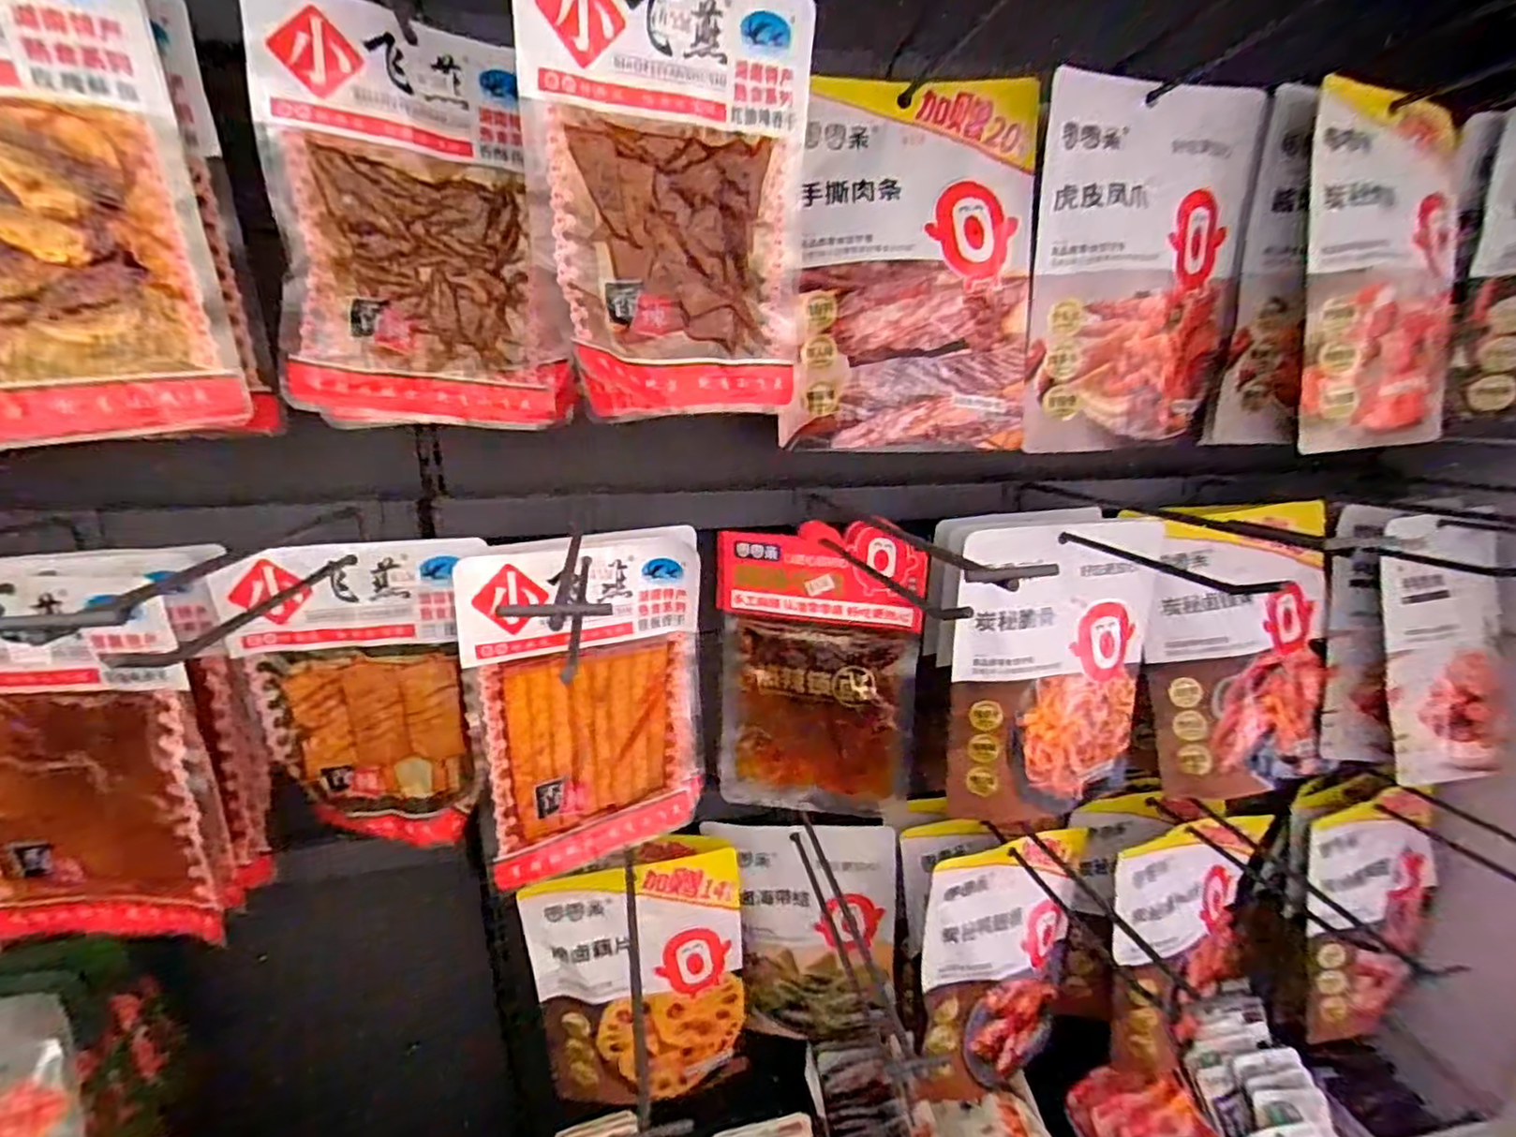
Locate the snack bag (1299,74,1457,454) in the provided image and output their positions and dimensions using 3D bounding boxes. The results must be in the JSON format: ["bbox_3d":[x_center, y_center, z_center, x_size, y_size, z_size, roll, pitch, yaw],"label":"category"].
[{"bbox_3d":[0.457,-0.209,0.483,0.156,0.232,0.026,-8,8,-18],"label":"snack bag"}]

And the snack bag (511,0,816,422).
[{"bbox_3d":[-0.038,-0.188,0.348,0.150,0.201,0.046,-7,17,-22],"label":"snack bag"}]

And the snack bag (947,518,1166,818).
[{"bbox_3d":[0.245,0.088,0.554,0.184,0.245,0.026,-4,12,-13],"label":"snack bag"}]

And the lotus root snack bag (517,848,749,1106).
[{"bbox_3d":[-0.098,0.353,0.575,0.175,0.224,0.030,-3,18,-12],"label":"lotus root snack bag"}]

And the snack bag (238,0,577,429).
[{"bbox_3d":[-0.194,-0.194,0.392,0.146,0.211,0.031,-8,19,-25],"label":"snack bag"}]

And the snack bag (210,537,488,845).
[{"bbox_3d":[-0.279,0.095,0.487,0.148,0.224,0.024,-2,18,-7],"label":"snack bag"}]

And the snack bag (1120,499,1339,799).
[{"bbox_3d":[0.423,0.068,0.595,0.168,0.257,0.032,-12,5,-4],"label":"snack bag"}]

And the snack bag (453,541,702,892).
[{"bbox_3d":[-0.117,0.101,0.499,0.169,0.236,0.025,-10,20,-31],"label":"snack bag"}]

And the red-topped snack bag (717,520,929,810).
[{"bbox_3d":[0.046,0.083,0.549,0.157,0.234,0.024,4,18,12],"label":"red-topped snack bag"}]

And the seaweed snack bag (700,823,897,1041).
[{"bbox_3d":[0.045,0.341,0.623,0.162,0.230,0.034,2,17,4],"label":"seaweed snack bag"}]

